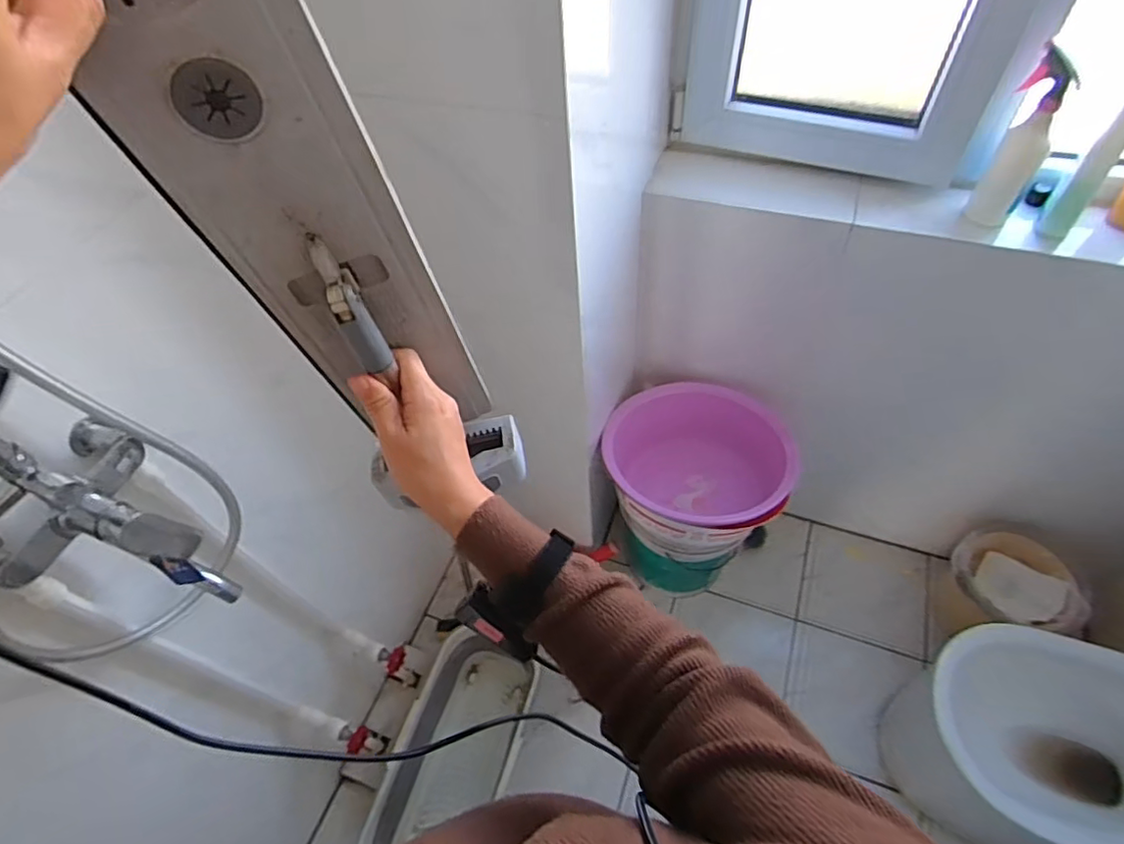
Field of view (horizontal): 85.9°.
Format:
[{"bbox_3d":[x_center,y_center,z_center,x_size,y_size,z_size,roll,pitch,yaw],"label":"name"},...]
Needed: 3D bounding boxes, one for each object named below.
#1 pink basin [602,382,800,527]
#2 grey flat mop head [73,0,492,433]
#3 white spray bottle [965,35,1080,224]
[{"bbox_3d":[0.282,0.099,1.299,0.383,0.152,0.319,3,54,6],"label":"pink basin"},{"bbox_3d":[-0.151,-0.097,0.405,0.120,0.421,0.035,-21,59,-3],"label":"grey flat mop head"},{"bbox_3d":[0.670,-0.402,0.881,0.072,0.231,0.081,32,62,24],"label":"white spray bottle"}]

